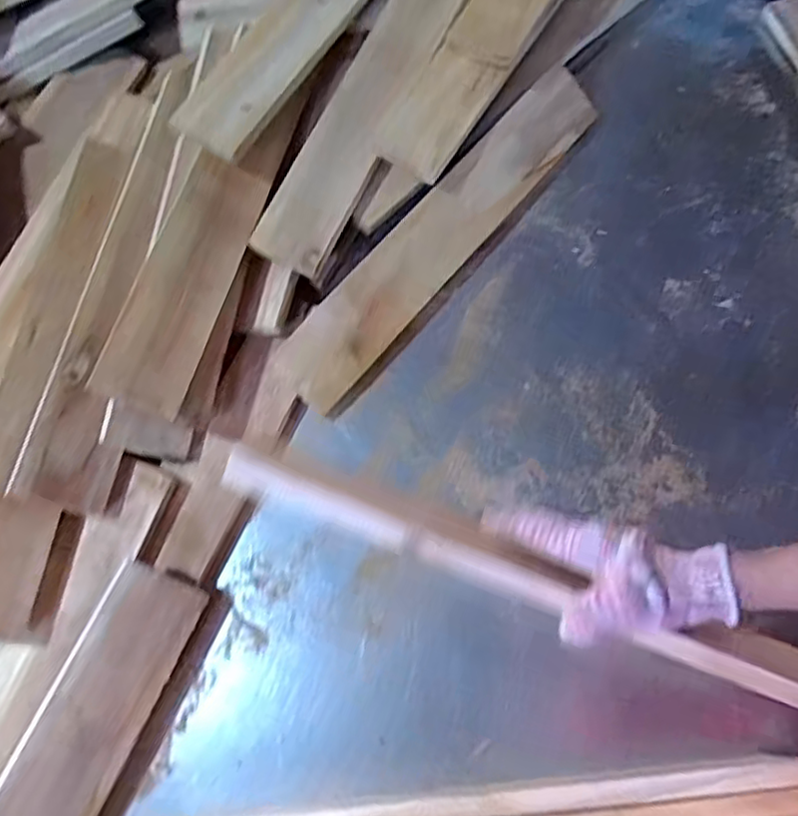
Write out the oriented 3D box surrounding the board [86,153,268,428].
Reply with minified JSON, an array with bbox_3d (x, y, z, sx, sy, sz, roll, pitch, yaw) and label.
[{"bbox_3d":[-0.206,-0.129,0.627,0.081,0.016,0.272,28,66,-31],"label":"board"}]

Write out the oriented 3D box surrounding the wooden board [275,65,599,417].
[{"bbox_3d":[0.055,-0.199,0.705,0.082,0.012,0.474,44,75,-13],"label":"wooden board"}]

